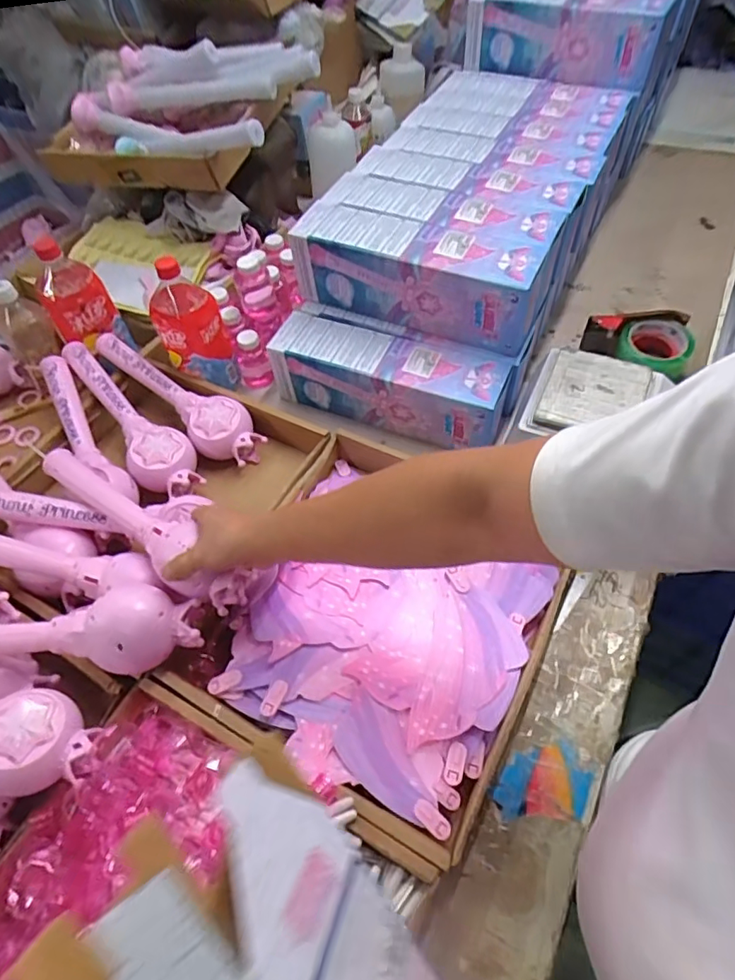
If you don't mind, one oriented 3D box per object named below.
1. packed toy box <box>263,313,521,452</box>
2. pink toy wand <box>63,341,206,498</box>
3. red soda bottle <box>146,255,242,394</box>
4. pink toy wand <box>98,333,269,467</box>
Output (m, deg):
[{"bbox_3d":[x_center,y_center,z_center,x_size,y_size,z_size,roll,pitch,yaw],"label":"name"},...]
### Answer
[{"bbox_3d":[0.033,-0.161,0.769,0.339,0.106,0.097,19,58,15],"label":"packed toy box"},{"bbox_3d":[-0.345,-0.105,0.753,0.086,0.062,0.312,-39,62,-22],"label":"pink toy wand"},{"bbox_3d":[-0.248,-0.230,0.759,0.076,0.179,0.073,-1,55,2],"label":"red soda bottle"},{"bbox_3d":[-0.276,-0.144,0.785,0.310,0.064,0.090,39,65,25],"label":"pink toy wand"}]

